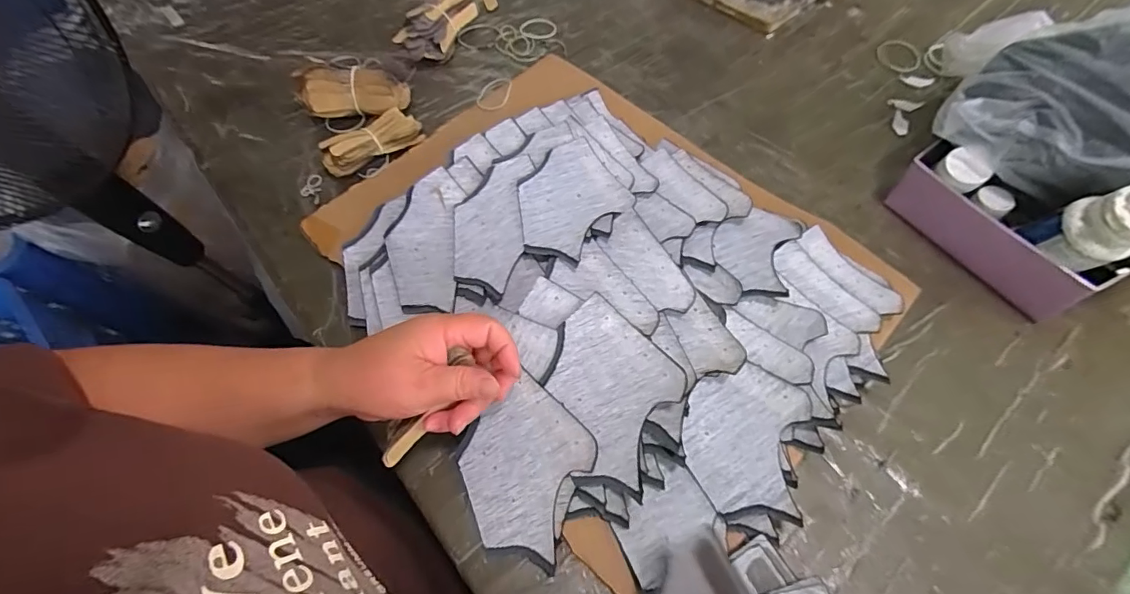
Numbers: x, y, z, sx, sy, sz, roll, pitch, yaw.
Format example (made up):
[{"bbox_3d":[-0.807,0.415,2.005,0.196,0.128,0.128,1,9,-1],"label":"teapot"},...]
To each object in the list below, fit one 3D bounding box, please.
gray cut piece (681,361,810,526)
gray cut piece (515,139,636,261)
[{"bbox_3d":[0.132,0.102,0.360,0.082,0.004,0.103,10,66,14],"label":"gray cut piece"},{"bbox_3d":[0.006,-0.093,0.450,0.098,0.007,0.119,38,70,19],"label":"gray cut piece"}]

